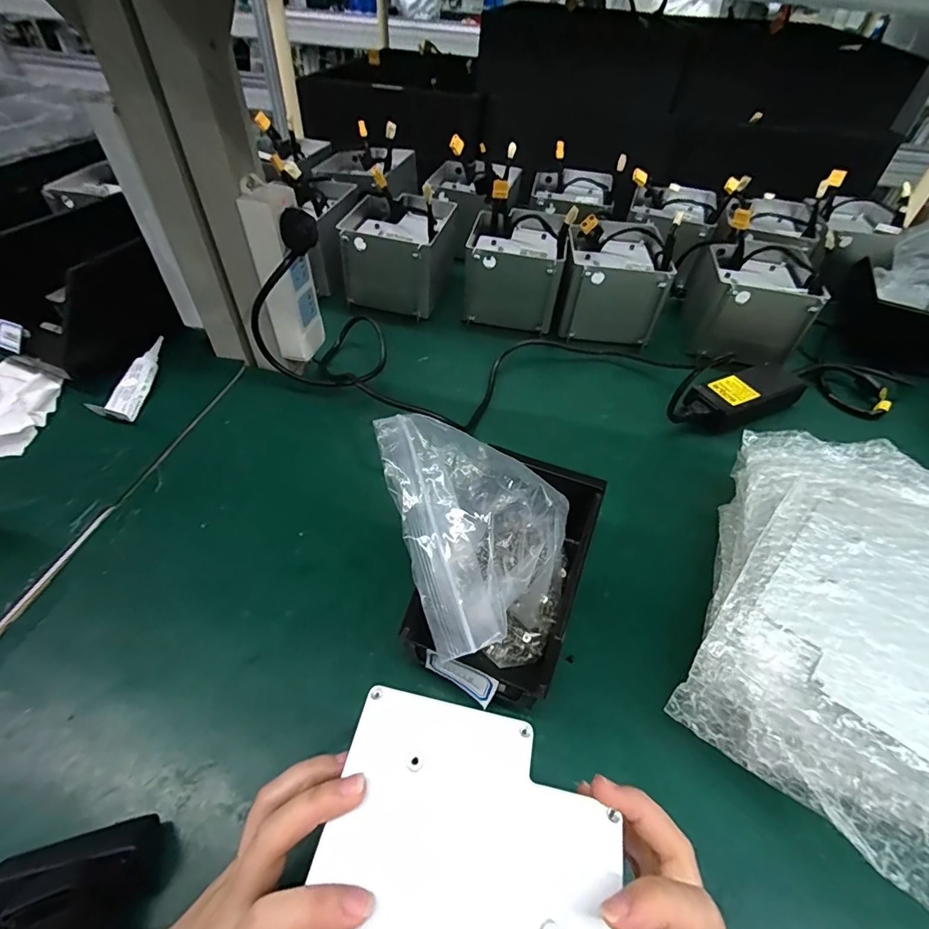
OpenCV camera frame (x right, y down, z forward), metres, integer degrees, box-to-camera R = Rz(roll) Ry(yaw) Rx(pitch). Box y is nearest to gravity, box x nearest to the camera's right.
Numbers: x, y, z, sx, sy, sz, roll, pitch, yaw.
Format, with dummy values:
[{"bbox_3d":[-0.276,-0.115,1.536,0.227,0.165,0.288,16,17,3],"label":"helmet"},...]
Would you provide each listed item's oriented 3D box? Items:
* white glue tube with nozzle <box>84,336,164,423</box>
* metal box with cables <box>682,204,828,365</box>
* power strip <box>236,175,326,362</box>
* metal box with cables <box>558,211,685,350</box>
[{"bbox_3d":[-0.368,-0.097,0.534,0.032,0.023,0.125,3,47,-2],"label":"white glue tube with nozzle"},{"bbox_3d":[0.391,-0.243,0.647,0.133,0.120,0.176,12,48,7],"label":"metal box with cables"},{"bbox_3d":[-0.187,-0.194,0.497,0.043,0.167,0.063,16,48,10],"label":"power strip"},{"bbox_3d":[0.202,-0.265,0.664,0.133,0.128,0.154,8,47,3],"label":"metal box with cables"}]

